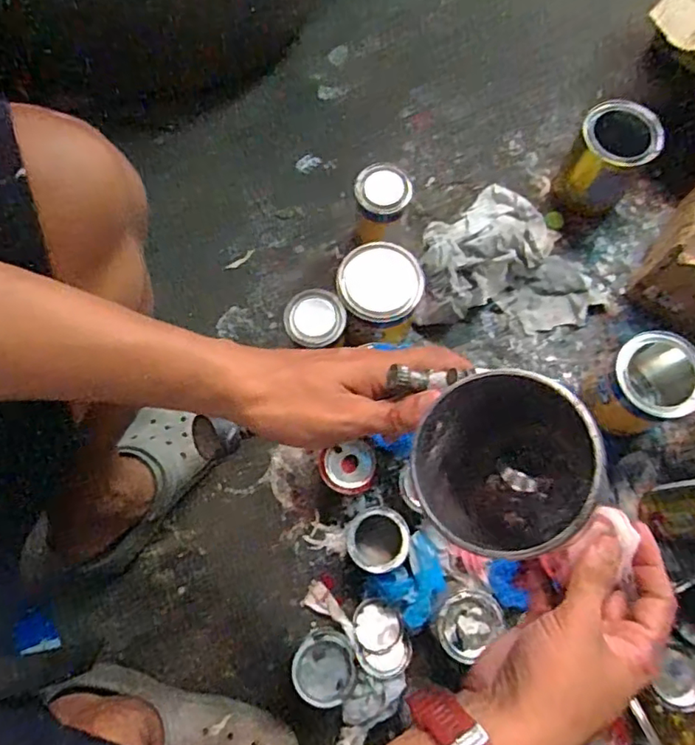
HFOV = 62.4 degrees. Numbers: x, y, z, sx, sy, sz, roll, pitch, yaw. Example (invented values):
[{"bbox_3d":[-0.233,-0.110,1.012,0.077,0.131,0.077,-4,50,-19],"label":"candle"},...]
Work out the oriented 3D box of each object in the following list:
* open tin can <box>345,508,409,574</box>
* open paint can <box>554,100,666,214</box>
[{"bbox_3d":[0.038,0.210,0.718,0.074,0.070,0.070,0,72,0],"label":"open tin can"},{"bbox_3d":[0.383,-0.315,0.846,0.102,0.131,0.102,0,72,0],"label":"open paint can"}]

